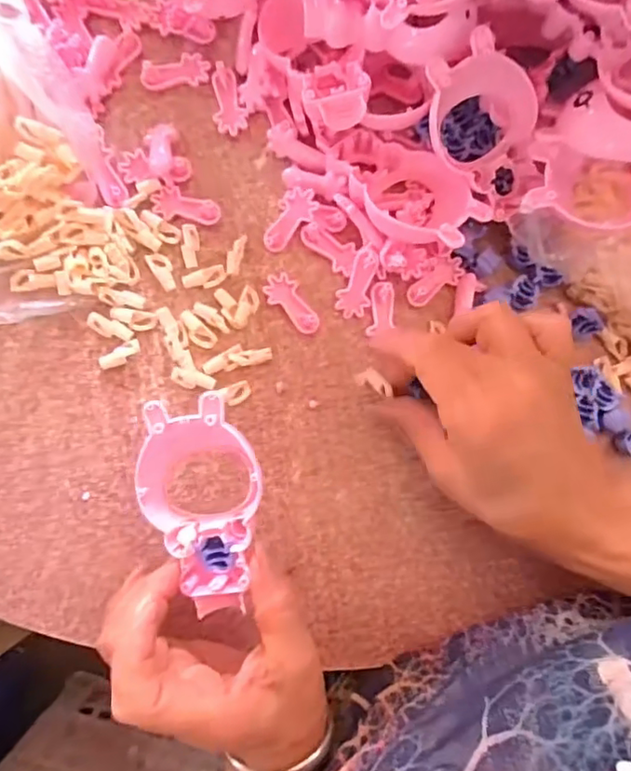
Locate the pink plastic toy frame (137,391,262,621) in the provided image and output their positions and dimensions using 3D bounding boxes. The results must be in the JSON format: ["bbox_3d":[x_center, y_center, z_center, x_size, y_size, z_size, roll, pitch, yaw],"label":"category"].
[{"bbox_3d":[-0.054,0.058,0.268,0.056,0.034,0.102,-9,87,-7],"label":"pink plastic toy frame"}]

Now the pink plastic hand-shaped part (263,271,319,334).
[{"bbox_3d":[-0.013,-0.048,0.328,0.040,0.005,0.019,41,83,-2],"label":"pink plastic hand-shaped part"}]

